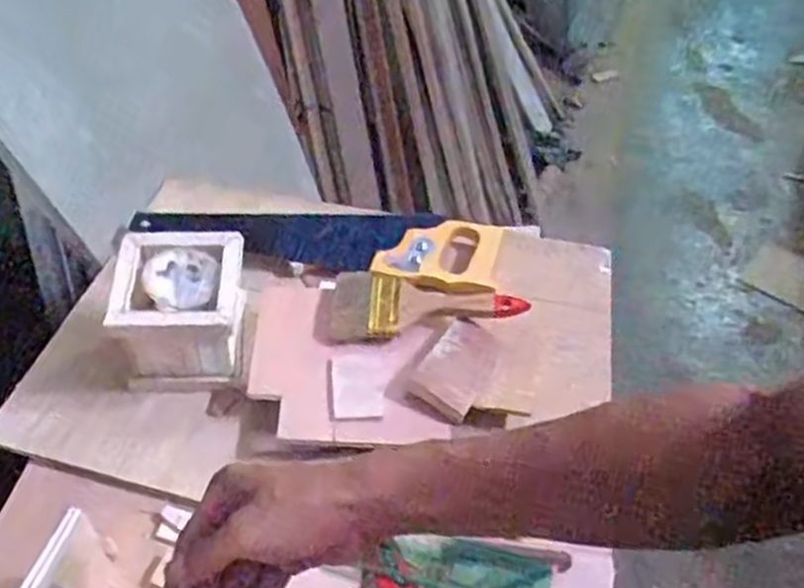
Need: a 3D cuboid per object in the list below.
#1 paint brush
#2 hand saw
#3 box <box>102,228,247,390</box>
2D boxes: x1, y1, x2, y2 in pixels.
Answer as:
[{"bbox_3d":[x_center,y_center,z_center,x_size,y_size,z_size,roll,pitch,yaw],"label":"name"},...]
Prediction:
[{"bbox_3d":[0.021,0.002,0.766,0.189,0.032,0.076,-3,49,-5],"label":"paint brush"},{"bbox_3d":[-0.091,-0.074,0.874,0.396,0.031,0.103,9,49,6],"label":"hand saw"},{"bbox_3d":[-0.209,0.019,0.741,0.111,0.112,0.118,1,49,-2],"label":"box"}]

